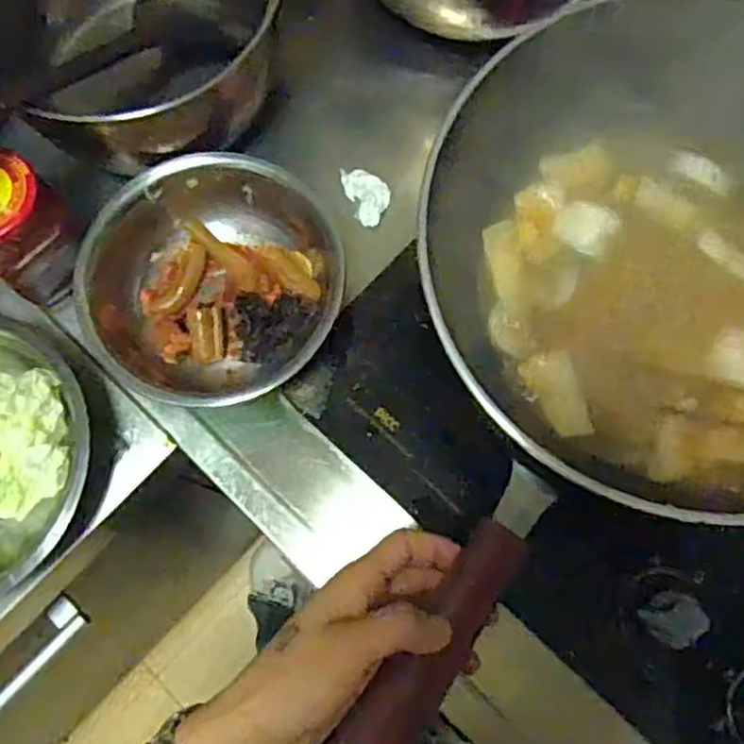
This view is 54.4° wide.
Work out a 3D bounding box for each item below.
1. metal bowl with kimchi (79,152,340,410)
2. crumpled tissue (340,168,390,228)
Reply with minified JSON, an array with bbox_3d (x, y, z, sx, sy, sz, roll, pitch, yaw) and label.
[{"bbox_3d":[-0.111,-0.069,0.533,0.181,0.058,0.180,0,76,1],"label":"metal bowl with kimchi"},{"bbox_3d":[-0.003,-0.143,0.584,0.033,0.009,0.053,-21,76,-4],"label":"crumpled tissue"}]

